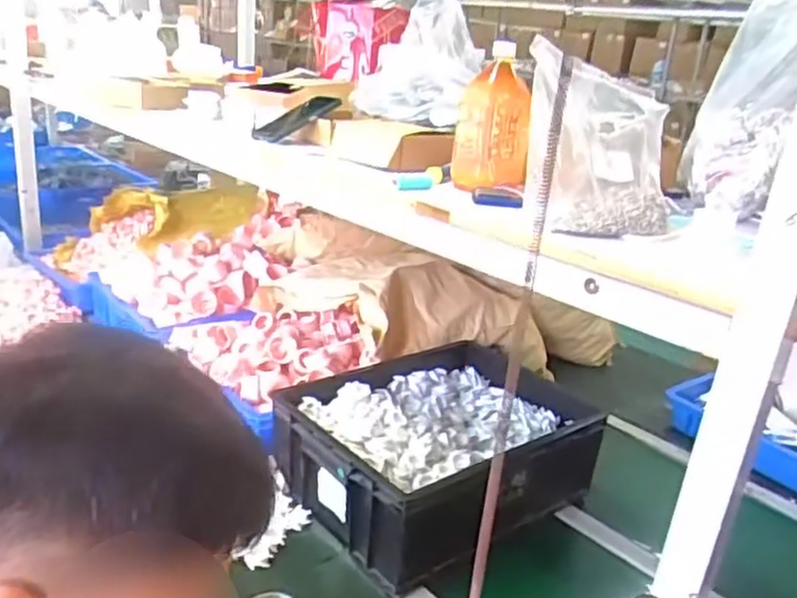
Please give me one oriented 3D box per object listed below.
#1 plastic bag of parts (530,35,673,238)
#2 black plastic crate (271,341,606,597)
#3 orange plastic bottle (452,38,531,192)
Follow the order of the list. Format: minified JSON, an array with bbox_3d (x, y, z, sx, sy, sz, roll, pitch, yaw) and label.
[{"bbox_3d":[0.242,-0.187,0.851,0.186,0.179,0.203,11,20,11],"label":"plastic bag of parts"},{"bbox_3d":[0.051,0.262,1.216,0.456,0.169,0.381,-8,25,-36],"label":"black plastic crate"},{"bbox_3d":[0.131,-0.248,0.958,0.094,0.187,0.107,8,20,1],"label":"orange plastic bottle"}]

